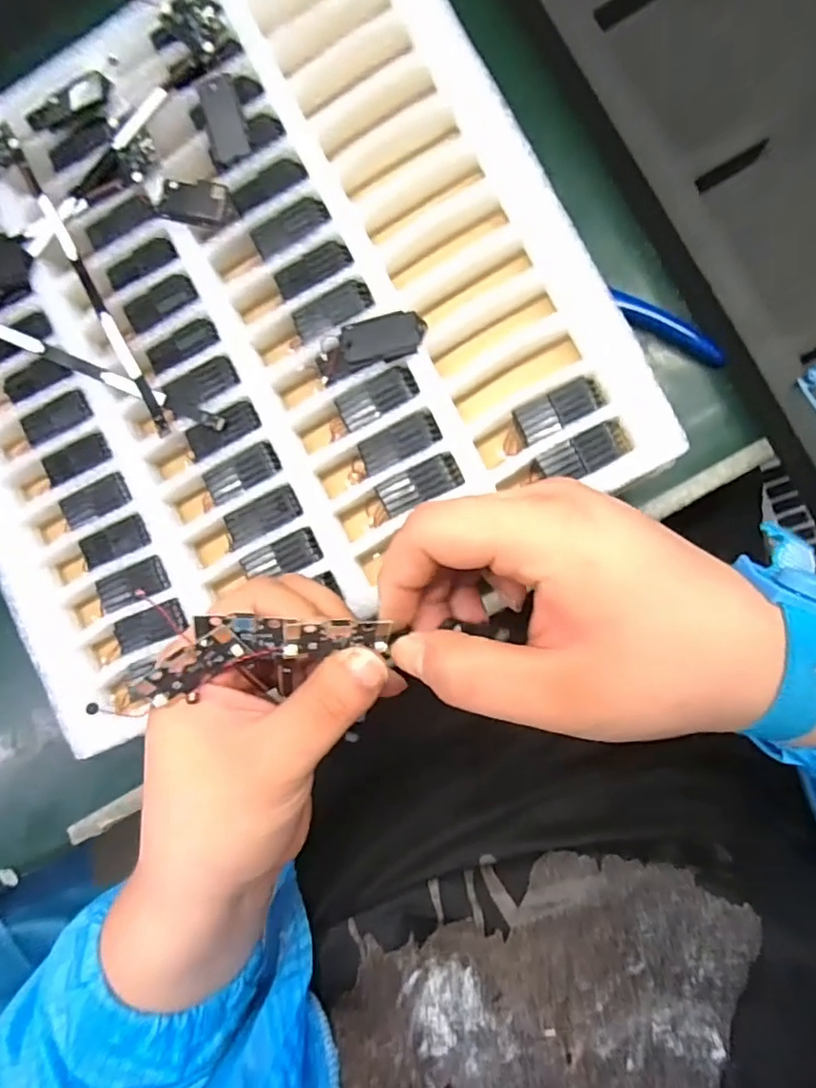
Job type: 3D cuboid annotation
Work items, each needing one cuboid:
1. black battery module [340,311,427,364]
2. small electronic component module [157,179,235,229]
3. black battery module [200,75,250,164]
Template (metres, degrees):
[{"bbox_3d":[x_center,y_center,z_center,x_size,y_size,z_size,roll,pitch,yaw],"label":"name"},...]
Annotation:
[{"bbox_3d":[-0.012,-0.099,0.287,0.041,0.013,0.021,-7,87,7],"label":"black battery module"},{"bbox_3d":[-0.109,-0.175,0.303,0.040,0.009,0.018,11,90,8],"label":"small electronic component module"},{"bbox_3d":[-0.093,-0.216,0.299,0.018,0.007,0.040,-13,86,7],"label":"black battery module"}]

